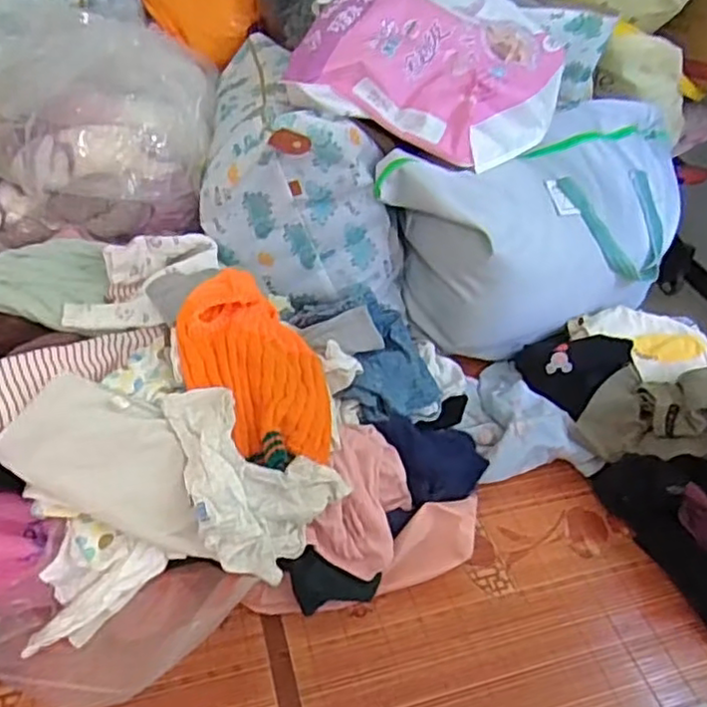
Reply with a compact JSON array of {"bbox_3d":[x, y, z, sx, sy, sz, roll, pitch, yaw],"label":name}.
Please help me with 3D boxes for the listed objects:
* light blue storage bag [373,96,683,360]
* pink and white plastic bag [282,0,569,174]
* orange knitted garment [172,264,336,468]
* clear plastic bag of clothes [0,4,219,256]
[{"bbox_3d":[0.381,-0.233,1.267,0.655,0.291,0.346,-28,51,-34],"label":"light blue storage bag"},{"bbox_3d":[0.150,-0.531,1.183,0.444,0.102,0.433,19,66,-6],"label":"pink and white plastic bag"},{"bbox_3d":[-0.126,0.008,0.869,0.183,0.116,0.269,-9,43,-17],"label":"orange knitted garment"},{"bbox_3d":[-0.487,-0.420,1.189,0.457,0.290,0.417,-1,41,-8],"label":"clear plastic bag of clothes"}]

